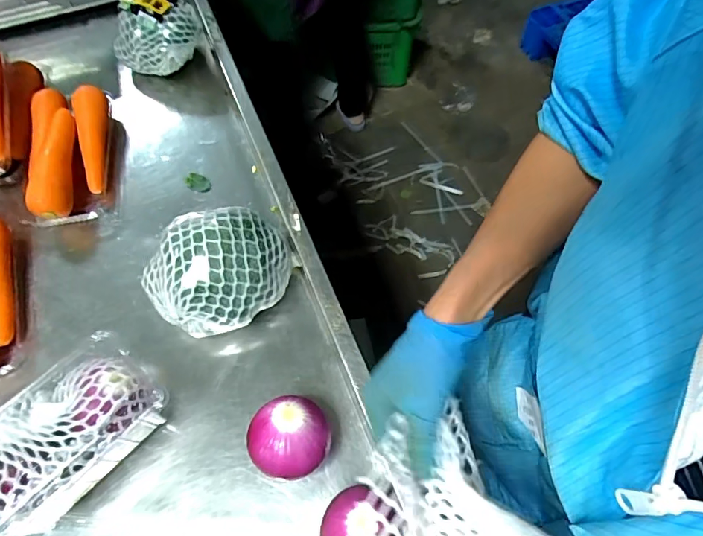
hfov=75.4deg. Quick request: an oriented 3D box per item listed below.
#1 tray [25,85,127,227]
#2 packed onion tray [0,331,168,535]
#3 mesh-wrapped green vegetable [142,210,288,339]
[{"bbox_3d":[-0.375,-0.150,0.610,0.102,0.060,0.196,-7,62,-3],"label":"tray"},{"bbox_3d":[-0.258,0.152,0.419,0.102,0.085,0.164,35,68,18],"label":"packed onion tray"},{"bbox_3d":[-0.144,0.001,0.490,0.127,0.100,0.141,29,66,16],"label":"mesh-wrapped green vegetable"}]

